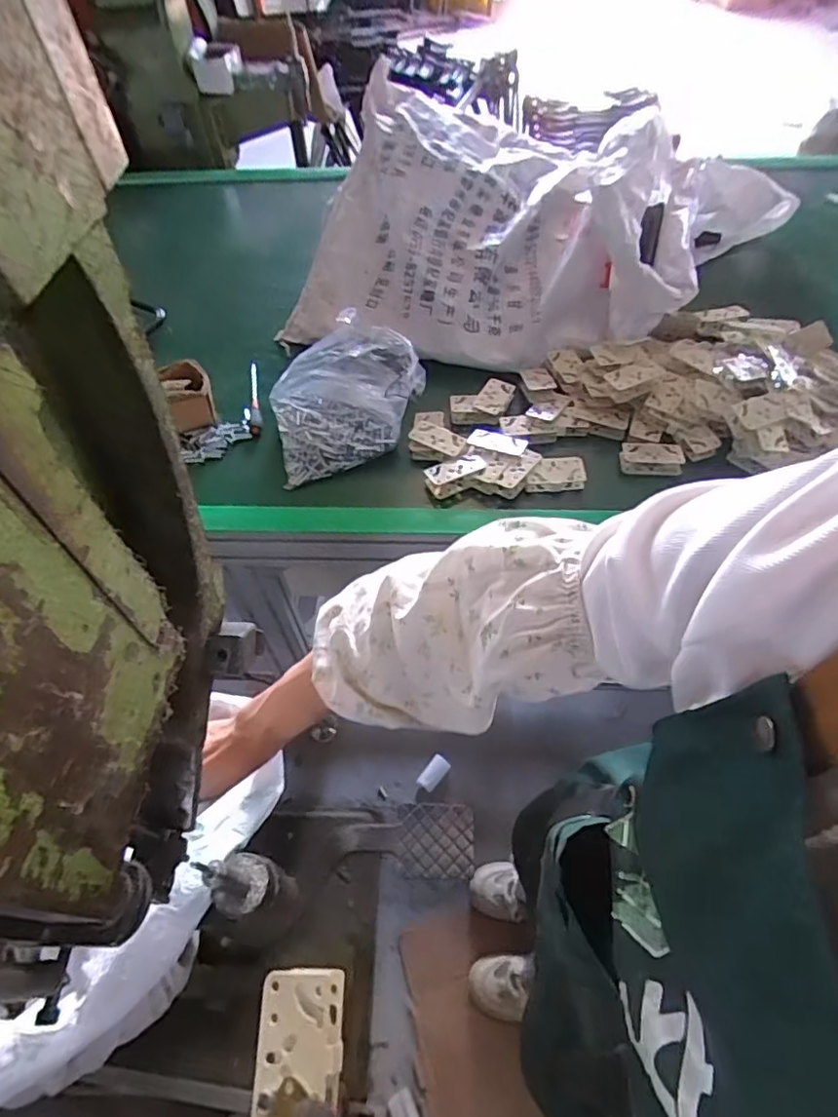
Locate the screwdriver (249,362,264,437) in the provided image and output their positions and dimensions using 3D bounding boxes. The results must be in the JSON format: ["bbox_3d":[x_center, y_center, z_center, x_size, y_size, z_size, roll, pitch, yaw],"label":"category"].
[{"bbox_3d":[-0.257,-0.253,0.925,0.022,0.017,0.176,-9,55,-4],"label":"screwdriver"}]

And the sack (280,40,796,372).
[{"bbox_3d":[0.208,-0.590,1.002,0.750,0.206,0.624,18,58,15],"label":"sack"}]

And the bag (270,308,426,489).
[{"bbox_3d":[-0.107,-0.243,0.845,0.213,0.097,0.216,-14,55,-7],"label":"bag"}]

